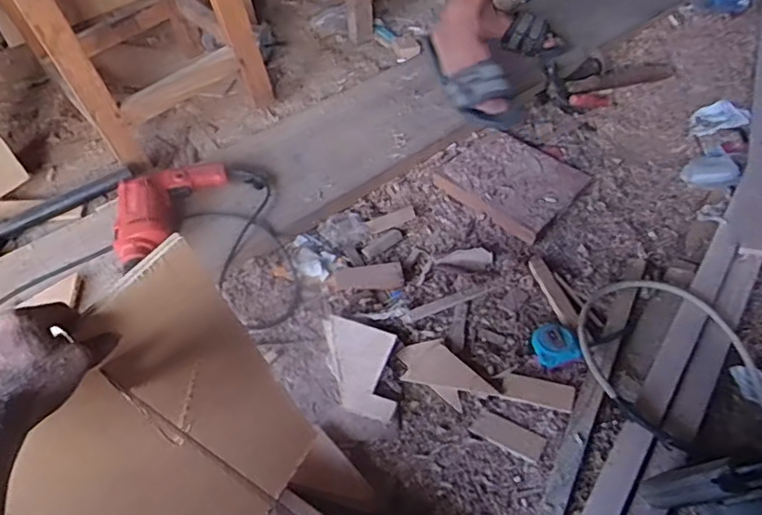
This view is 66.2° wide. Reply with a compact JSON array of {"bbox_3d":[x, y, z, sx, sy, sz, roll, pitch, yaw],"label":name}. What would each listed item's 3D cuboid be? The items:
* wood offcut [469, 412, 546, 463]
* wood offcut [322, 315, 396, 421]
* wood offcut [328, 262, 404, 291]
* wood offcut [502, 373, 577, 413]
[{"bbox_3d":[0.169,0.236,0.778,0.094,0.011,0.038,24,55,21],"label":"wood offcut"},{"bbox_3d":[-0.024,0.153,0.838,0.095,0.007,0.167,-17,58,6],"label":"wood offcut"},{"bbox_3d":[-0.024,0.031,0.952,0.119,0.014,0.039,-5,50,-2],"label":"wood offcut"},{"bbox_3d":[0.219,0.185,0.811,0.095,0.011,0.040,14,52,13],"label":"wood offcut"}]

